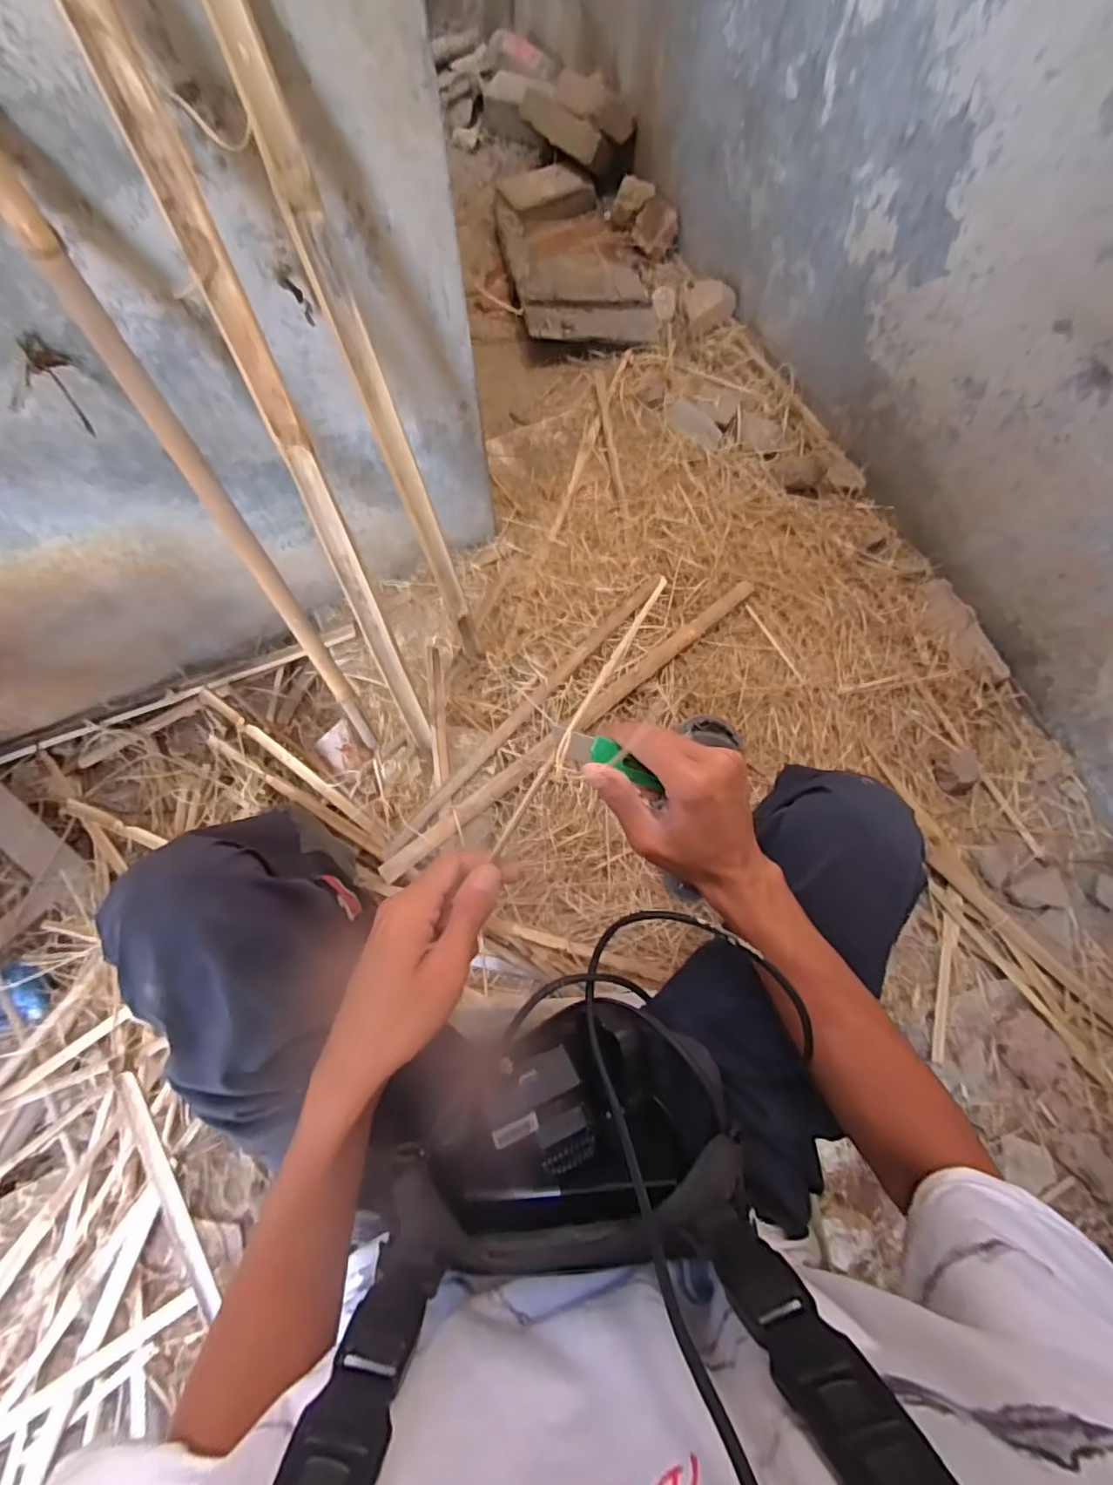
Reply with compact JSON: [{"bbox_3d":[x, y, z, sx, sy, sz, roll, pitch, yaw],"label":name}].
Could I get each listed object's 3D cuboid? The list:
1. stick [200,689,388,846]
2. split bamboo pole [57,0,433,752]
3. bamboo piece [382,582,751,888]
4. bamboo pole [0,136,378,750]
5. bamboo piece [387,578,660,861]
[{"bbox_3d":[-0.426,0.037,0.990,0.398,0.025,0.026,36,76,9],"label":"stick"},{"bbox_3d":[-0.264,-0.273,0.661,0.043,0.825,0.040,-18,51,-6],"label":"split bamboo pole"},{"bbox_3d":[0.048,-0.039,0.986,0.778,0.031,0.037,-39,78,-11],"label":"bamboo piece"},{"bbox_3d":[-0.368,-0.229,0.709,0.027,0.754,0.031,-23,54,-7],"label":"bamboo pole"},{"bbox_3d":[-0.039,-0.056,0.989,0.035,0.028,0.622,41,77,9],"label":"bamboo piece"}]

